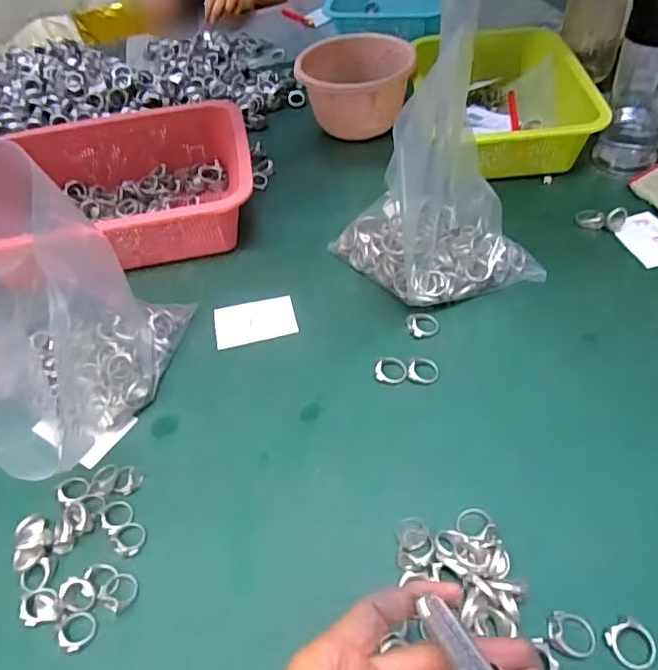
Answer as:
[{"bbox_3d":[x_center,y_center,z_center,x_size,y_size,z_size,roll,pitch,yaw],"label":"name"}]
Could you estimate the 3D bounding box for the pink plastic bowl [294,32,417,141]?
[{"bbox_3d":[0.032,-0.317,0.748,0.136,0.093,0.136,-3,48,4],"label":"pink plastic bowl"}]

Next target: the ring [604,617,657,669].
[{"bbox_3d":[0.174,0.177,0.333,0.026,0.005,0.026,1,65,-2],"label":"ring"}]

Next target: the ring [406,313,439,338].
[{"bbox_3d":[0.084,-0.010,0.523,0.028,0.008,0.027,-3,48,4],"label":"ring"}]

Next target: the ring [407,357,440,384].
[{"bbox_3d":[0.079,0.028,0.487,0.025,0.008,0.026,-3,48,4],"label":"ring"}]

